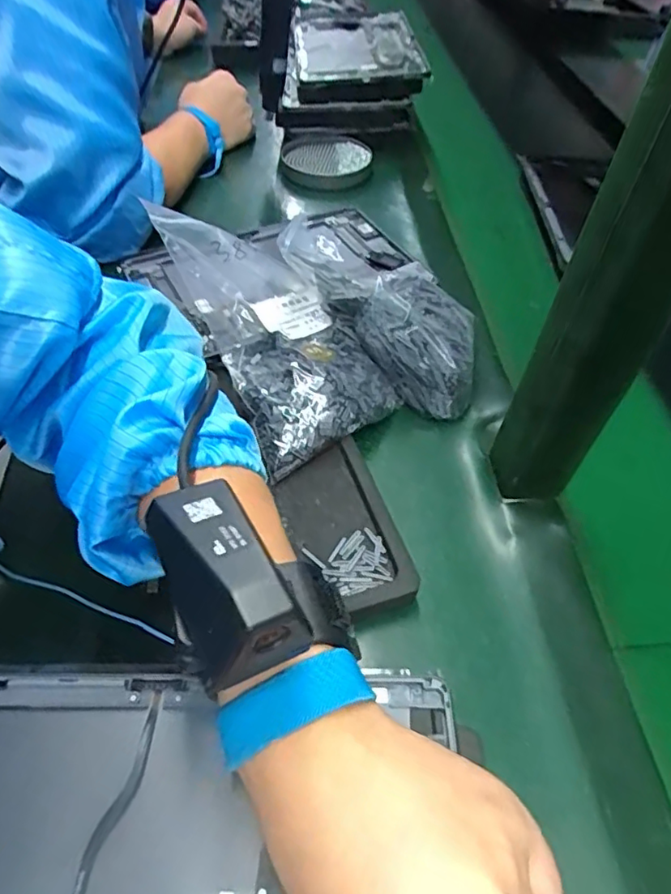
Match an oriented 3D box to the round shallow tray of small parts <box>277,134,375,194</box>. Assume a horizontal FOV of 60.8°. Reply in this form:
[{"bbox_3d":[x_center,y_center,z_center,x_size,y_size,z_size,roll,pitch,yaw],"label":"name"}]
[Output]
[{"bbox_3d":[-0.012,-0.351,0.706,0.109,0.028,0.098,3,50,-2],"label":"round shallow tray of small parts"}]

